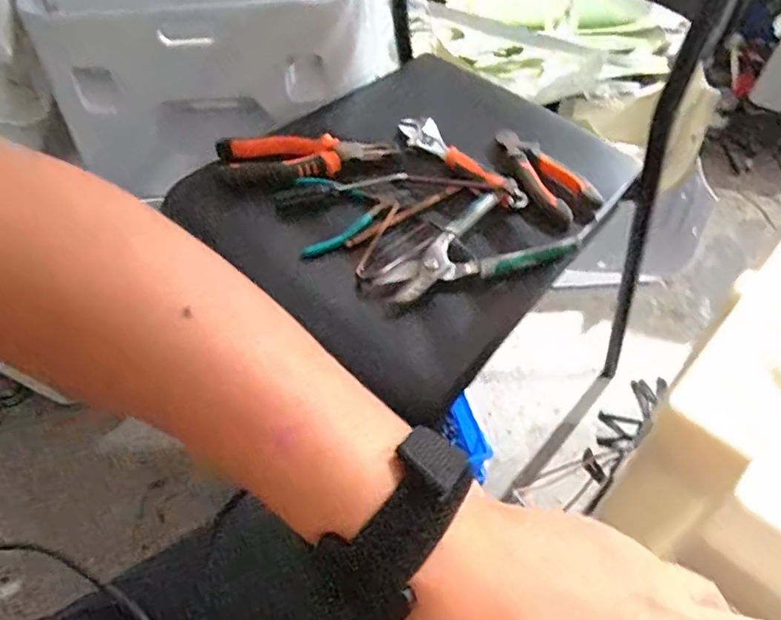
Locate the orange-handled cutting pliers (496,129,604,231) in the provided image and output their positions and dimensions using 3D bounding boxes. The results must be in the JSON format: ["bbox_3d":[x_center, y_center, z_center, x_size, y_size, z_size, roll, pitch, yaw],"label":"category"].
[{"bbox_3d":[0.154,-0.140,0.607,0.052,0.023,0.140,-23,54,-15],"label":"orange-handled cutting pliers"}]

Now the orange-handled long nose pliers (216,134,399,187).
[{"bbox_3d":[-0.092,-0.162,0.639,0.193,0.034,0.060,-4,51,-1],"label":"orange-handled long nose pliers"}]

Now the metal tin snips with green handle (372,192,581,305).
[{"bbox_3d":[0.075,-0.064,0.561,0.188,0.019,0.084,-17,53,-11],"label":"metal tin snips with green handle"}]

